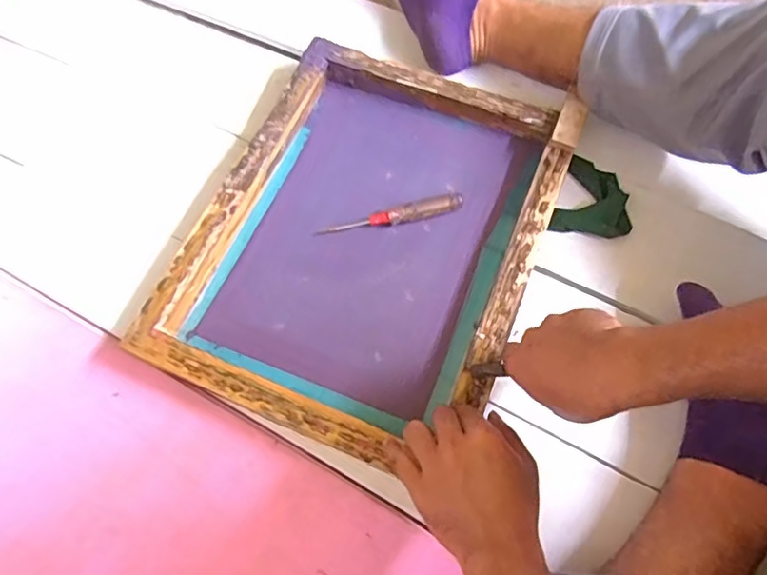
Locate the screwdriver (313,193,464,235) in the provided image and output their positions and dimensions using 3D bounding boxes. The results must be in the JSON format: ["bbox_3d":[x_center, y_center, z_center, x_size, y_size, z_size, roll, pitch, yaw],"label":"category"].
[{"bbox_3d":[0.009,-0.082,0.651,0.172,0.016,0.023,-13,68,-4],"label":"screwdriver"}]

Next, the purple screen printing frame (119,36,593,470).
[{"bbox_3d":[-0.015,-0.059,0.626,0.348,0.048,0.443,21,70,10],"label":"purple screen printing frame"}]

